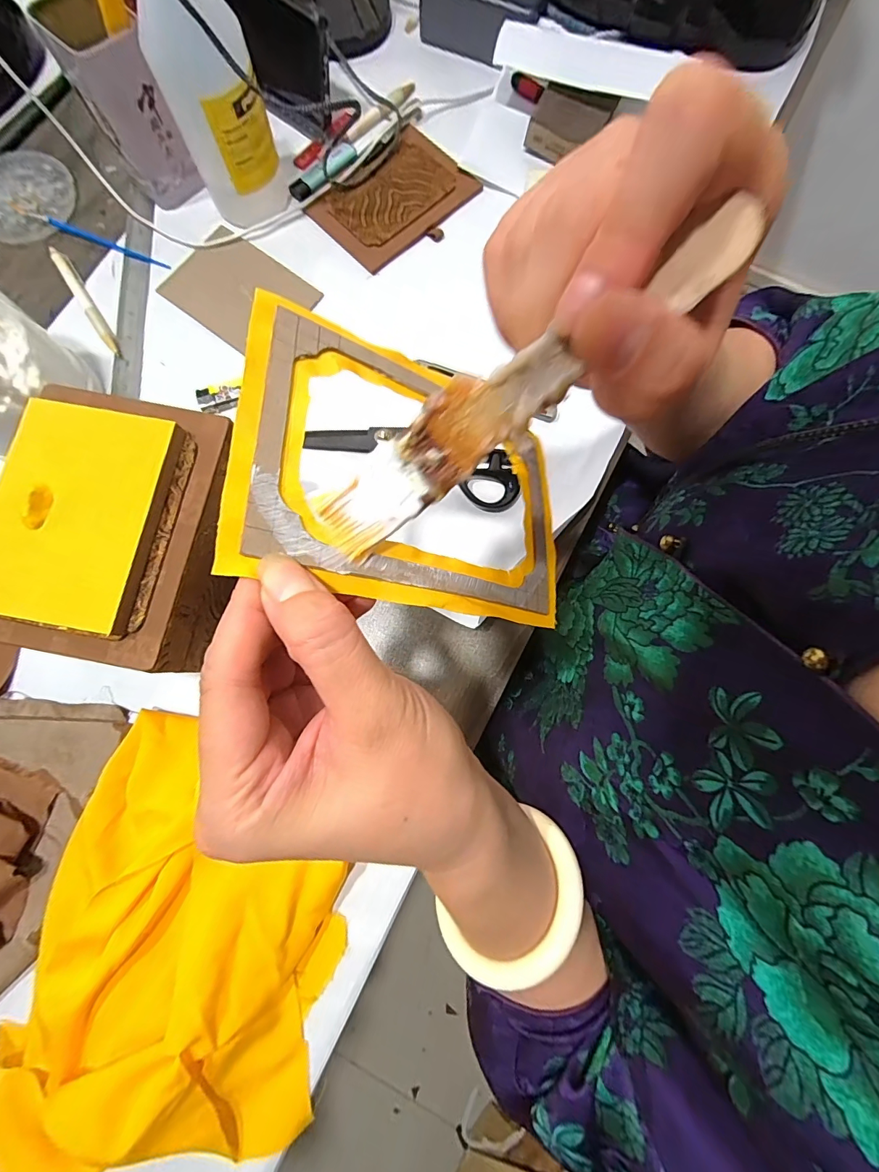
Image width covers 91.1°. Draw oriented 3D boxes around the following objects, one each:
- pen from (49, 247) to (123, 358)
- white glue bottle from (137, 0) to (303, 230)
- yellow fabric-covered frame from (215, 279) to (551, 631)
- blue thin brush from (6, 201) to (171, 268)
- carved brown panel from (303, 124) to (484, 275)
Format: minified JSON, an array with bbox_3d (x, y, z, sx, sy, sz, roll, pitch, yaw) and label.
[{"bbox_3d":[-0.343,-0.277,0.415,0.014,0.008,0.137,-32,80,-6],"label":"pen"},{"bbox_3d":[-0.179,-0.397,0.353,0.075,0.172,0.053,-34,80,-6],"label":"white glue bottle"},{"bbox_3d":[-0.005,-0.045,0.179,0.145,0.007,0.109,10,73,-32],"label":"yellow fabric-covered frame"},{"bbox_3d":[-0.353,-0.351,0.430,0.175,0.010,0.012,22,80,3],"label":"blue thin brush"},{"bbox_3d":[-0.043,-0.392,0.436,0.147,0.010,0.111,-43,82,-8],"label":"carved brown panel"}]

